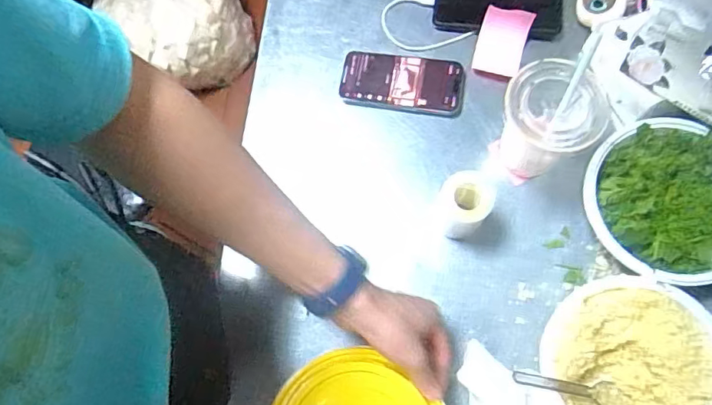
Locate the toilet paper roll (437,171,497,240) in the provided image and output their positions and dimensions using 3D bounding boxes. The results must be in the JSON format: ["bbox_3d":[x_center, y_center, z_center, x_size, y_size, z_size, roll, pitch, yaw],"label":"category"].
[{"bbox_3d":[0.110,0.004,0.545,0.051,0.080,0.050,-1,74,2],"label":"toilet paper roll"}]

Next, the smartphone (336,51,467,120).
[{"bbox_3d":[0.056,-0.145,0.637,0.149,0.014,0.073,10,74,5],"label":"smartphone"}]

